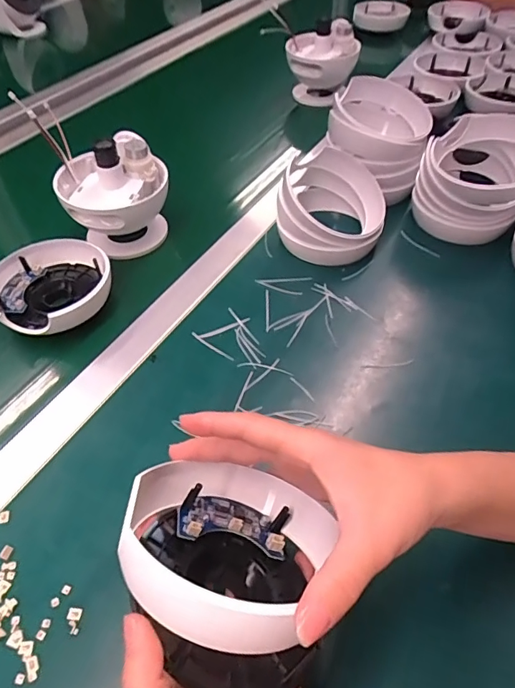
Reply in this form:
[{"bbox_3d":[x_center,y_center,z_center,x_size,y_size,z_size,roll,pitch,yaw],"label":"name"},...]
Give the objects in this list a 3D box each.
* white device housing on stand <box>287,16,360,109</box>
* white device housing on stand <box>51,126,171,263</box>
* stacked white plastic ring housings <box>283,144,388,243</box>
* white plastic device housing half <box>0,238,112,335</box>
[{"bbox_3d":[0.105,-0.454,0.759,0.111,0.109,0.077,6,50,7],"label":"white device housing on stand"},{"bbox_3d":[-0.155,-0.163,0.512,0.109,0.110,0.099,-13,50,-10],"label":"white device housing on stand"},{"bbox_3d":[0.085,-0.151,0.504,0.103,0.083,0.119,14,51,14],"label":"stacked white plastic ring housings"},{"bbox_3d":[-0.201,-0.053,0.457,0.114,0.038,0.106,-1,49,1],"label":"white plastic device housing half"}]

